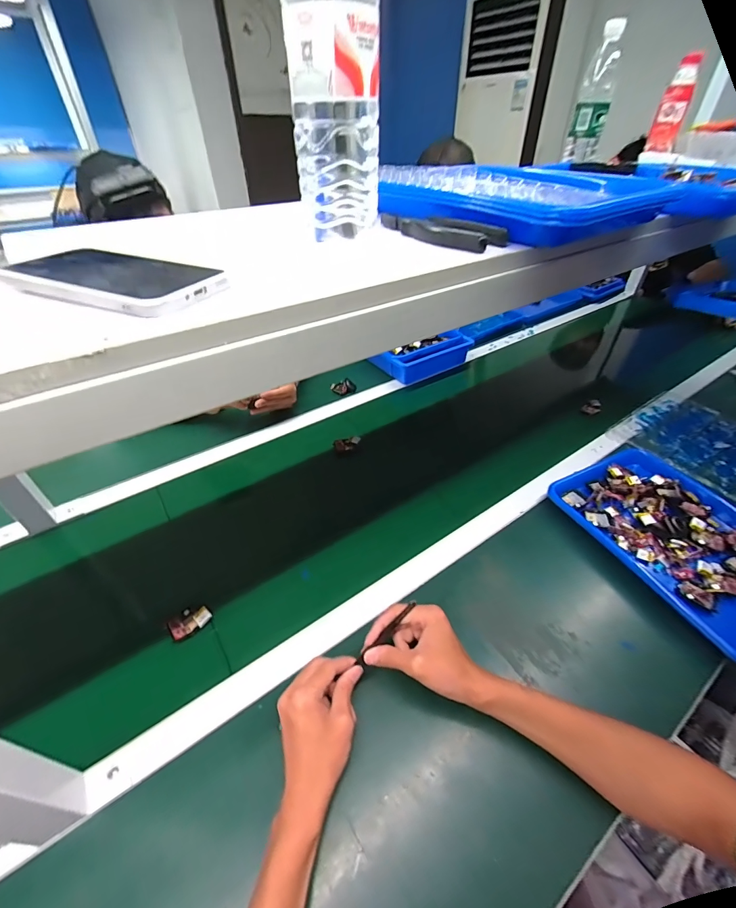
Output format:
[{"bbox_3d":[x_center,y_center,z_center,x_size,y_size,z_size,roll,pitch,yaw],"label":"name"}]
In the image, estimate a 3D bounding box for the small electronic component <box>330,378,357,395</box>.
[{"bbox_3d":[-0.061,-0.169,0.956,0.062,0.023,0.040,-8,41,-8],"label":"small electronic component"}]

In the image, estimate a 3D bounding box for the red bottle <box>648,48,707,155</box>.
[{"bbox_3d":[0.767,-0.872,0.957,0.067,0.173,0.076,21,45,24],"label":"red bottle"}]

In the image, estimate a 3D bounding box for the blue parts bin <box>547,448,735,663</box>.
[{"bbox_3d":[0.497,0.134,0.606,0.267,0.050,0.343,-19,43,-20],"label":"blue parts bin"}]

